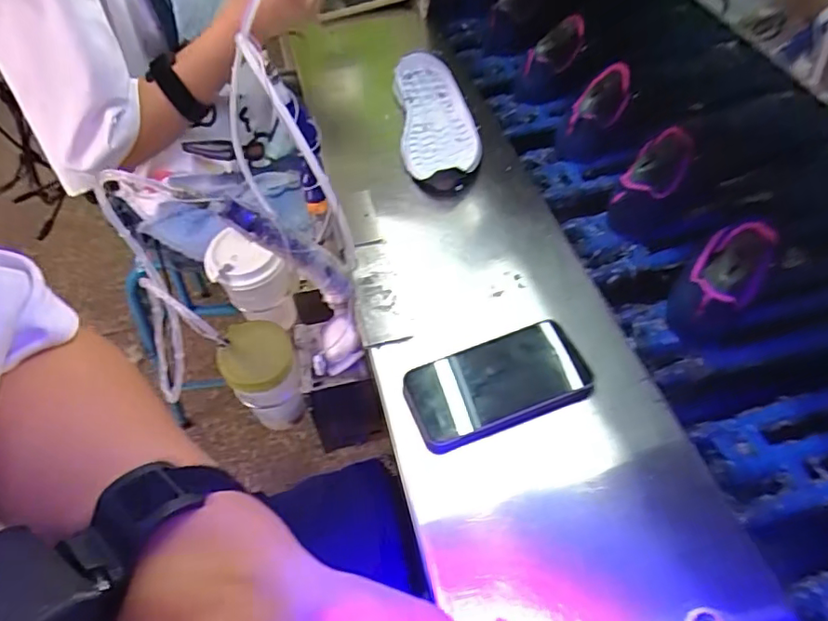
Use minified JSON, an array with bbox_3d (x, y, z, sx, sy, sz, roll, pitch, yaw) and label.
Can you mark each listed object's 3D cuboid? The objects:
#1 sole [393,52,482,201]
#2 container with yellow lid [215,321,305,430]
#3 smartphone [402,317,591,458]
[{"bbox_3d":[0.029,-0.256,0.732,0.097,0.028,0.278,-7,53,1],"label":"sole"},{"bbox_3d":[-0.163,0.078,0.618,0.072,0.121,0.077,0,53,1],"label":"container with yellow lid"},{"bbox_3d":[0.076,0.066,0.500,0.161,0.017,0.080,-21,54,-9],"label":"smartphone"}]

